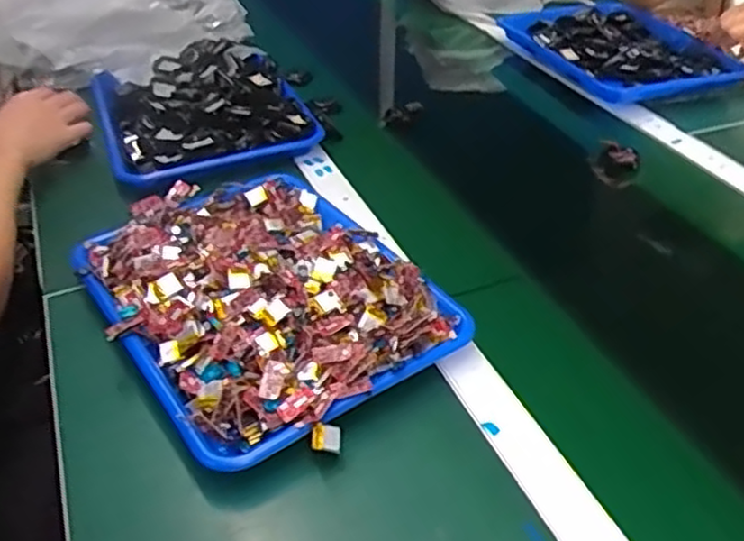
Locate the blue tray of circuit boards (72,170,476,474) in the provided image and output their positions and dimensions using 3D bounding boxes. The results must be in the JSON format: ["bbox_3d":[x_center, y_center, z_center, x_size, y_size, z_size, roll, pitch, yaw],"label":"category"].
[{"bbox_3d":[-0.102,0.018,0.651,0.251,0.066,0.332,-23,42,-26],"label":"blue tray of circuit boards"}]

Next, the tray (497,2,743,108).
[{"bbox_3d":[0.373,-0.348,1.112,0.243,0.044,0.349,-12,38,-13],"label":"tray"}]

